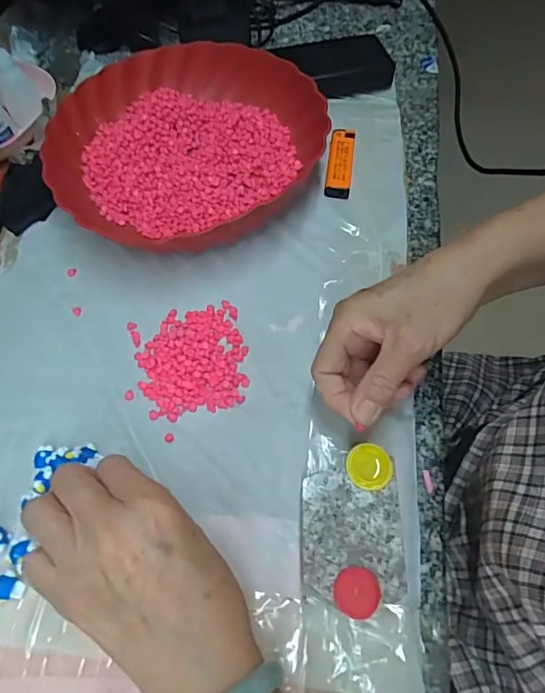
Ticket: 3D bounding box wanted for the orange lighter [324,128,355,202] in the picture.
[{"bbox_3d":[0.063,-0.173,0.421,0.022,0.011,0.083,7,65,5],"label":"orange lighter"}]

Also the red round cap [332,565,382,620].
[{"bbox_3d":[0.048,0.140,0.258,0.025,0.005,0.026,-1,64,1],"label":"red round cap"}]

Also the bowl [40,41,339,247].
[{"bbox_3d":[-0.075,-0.183,0.411,0.240,0.043,0.233,-1,64,1],"label":"bowl"}]

